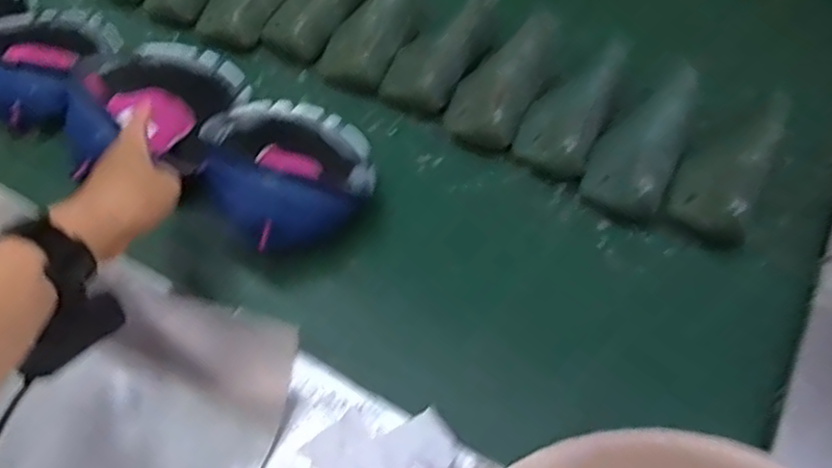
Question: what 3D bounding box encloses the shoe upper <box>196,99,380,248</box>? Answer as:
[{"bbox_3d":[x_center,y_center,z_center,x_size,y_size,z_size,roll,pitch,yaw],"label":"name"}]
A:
[{"bbox_3d":[-0.120,-0.074,0.638,0.144,0.089,0.190,-9,57,-5],"label":"shoe upper"}]

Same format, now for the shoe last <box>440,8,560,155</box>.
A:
[{"bbox_3d":[0.097,-0.170,0.715,0.085,0.059,0.165,23,60,15],"label":"shoe last"}]

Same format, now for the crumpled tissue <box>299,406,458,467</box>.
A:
[{"bbox_3d":[-0.025,0.160,0.478,0.097,0.028,0.092,32,63,19],"label":"crumpled tissue"}]

